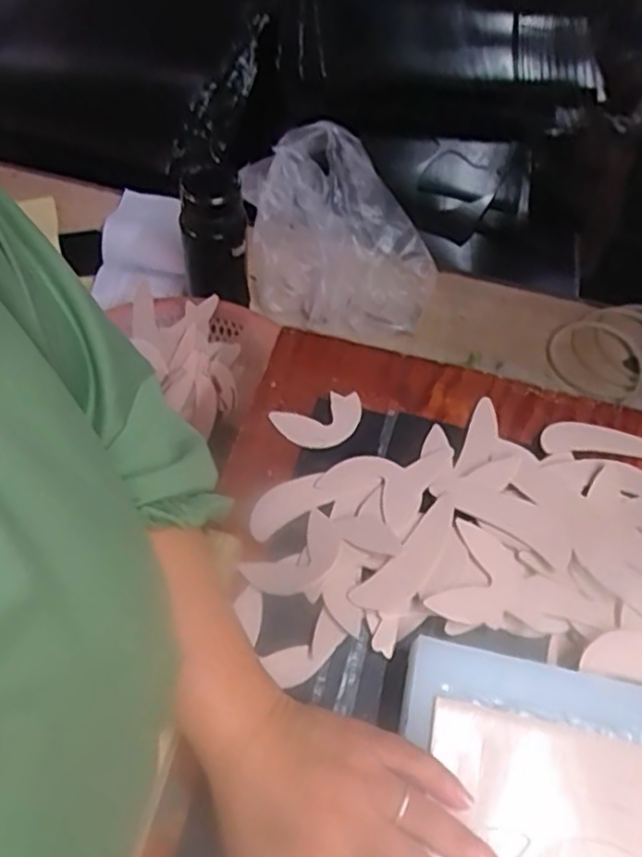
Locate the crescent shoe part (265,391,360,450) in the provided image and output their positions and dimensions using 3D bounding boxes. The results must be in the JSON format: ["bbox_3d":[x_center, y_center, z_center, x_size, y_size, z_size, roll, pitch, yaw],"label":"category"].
[{"bbox_3d":[0.001,-0.005,0.522,0.068,0.007,0.045,-15,56,-13],"label":"crescent shoe part"}]

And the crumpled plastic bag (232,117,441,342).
[{"bbox_3d":[0.008,-0.230,0.898,0.231,0.062,0.291,-41,101,-7],"label":"crumpled plastic bag"}]

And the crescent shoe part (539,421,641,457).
[{"bbox_3d":[0.214,0.008,0.525,0.100,0.004,0.031,4,51,-10],"label":"crescent shoe part"}]

